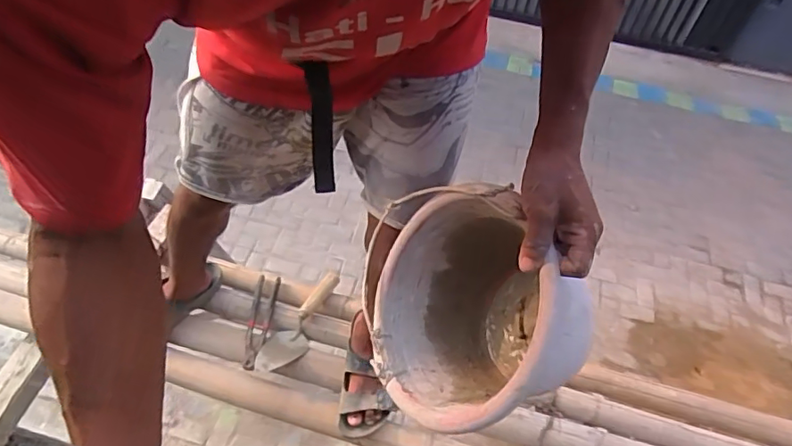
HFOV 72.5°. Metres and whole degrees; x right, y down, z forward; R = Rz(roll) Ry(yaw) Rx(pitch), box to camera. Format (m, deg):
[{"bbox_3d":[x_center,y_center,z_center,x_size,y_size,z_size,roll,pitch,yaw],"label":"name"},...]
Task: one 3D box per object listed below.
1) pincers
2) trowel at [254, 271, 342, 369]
[{"bbox_3d":[-0.289,0.206,1.151,0.051,0.020,0.229,3,52,-3],"label":"pincers"},{"bbox_3d":[-0.198,0.216,1.155,0.084,0.040,0.264,32,56,18],"label":"trowel"}]

